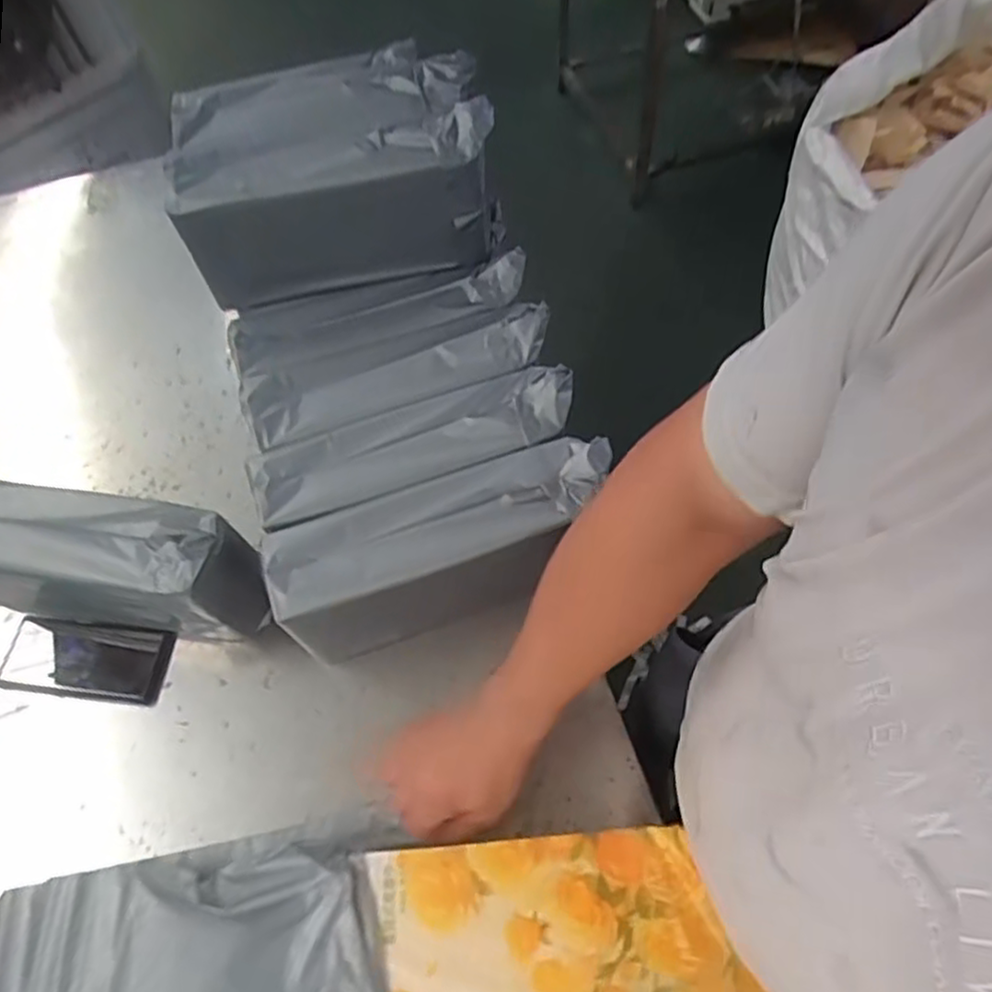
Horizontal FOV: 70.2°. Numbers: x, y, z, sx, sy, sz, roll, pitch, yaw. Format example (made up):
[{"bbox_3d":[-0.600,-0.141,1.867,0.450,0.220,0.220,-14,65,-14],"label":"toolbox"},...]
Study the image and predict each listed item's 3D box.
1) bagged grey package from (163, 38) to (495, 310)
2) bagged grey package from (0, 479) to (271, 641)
[{"bbox_3d":[-0.168,-0.338,0.759,0.307,0.141,0.170,-8,60,-1],"label":"bagged grey package"},{"bbox_3d":[-0.398,0.065,0.704,0.309,0.160,0.092,9,61,8],"label":"bagged grey package"}]

